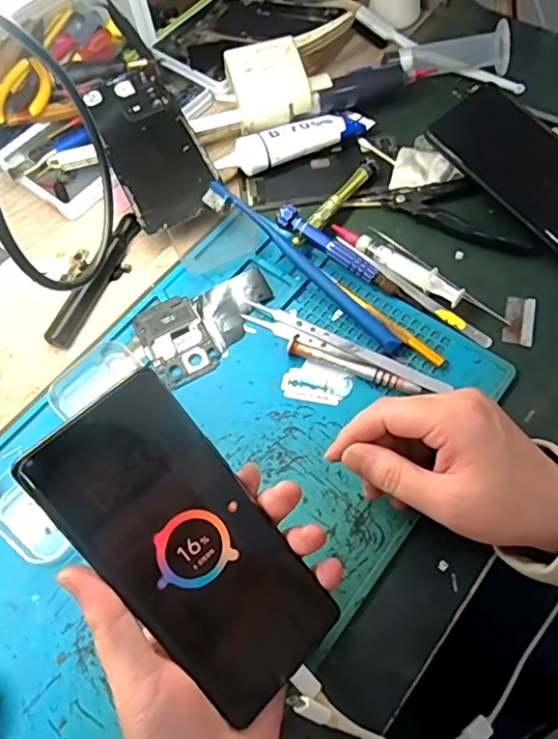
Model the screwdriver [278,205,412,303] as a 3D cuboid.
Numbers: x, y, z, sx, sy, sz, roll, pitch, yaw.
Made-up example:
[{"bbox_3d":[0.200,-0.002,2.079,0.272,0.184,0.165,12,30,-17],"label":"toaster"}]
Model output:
[{"bbox_3d":[0.046,-0.085,0.411,0.111,0.013,0.013,35,70,2],"label":"screwdriver"}]

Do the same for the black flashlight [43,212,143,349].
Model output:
[{"bbox_3d":[-0.139,-0.071,0.431,0.018,0.016,0.121,20,67,12],"label":"black flashlight"}]

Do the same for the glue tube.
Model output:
[{"bbox_3d":[0.014,-0.193,0.472,0.131,0.027,0.034,-27,65,-10],"label":"glue tube"}]

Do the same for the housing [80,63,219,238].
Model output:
[{"bbox_3d":[-0.105,-0.186,0.461,0.071,0.006,0.158,-25,71,-8],"label":"housing"}]

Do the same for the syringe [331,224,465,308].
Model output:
[{"bbox_3d":[0.089,-0.083,0.420,0.112,0.017,0.022,38,72,19],"label":"syringe"}]

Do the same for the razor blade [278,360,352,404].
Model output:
[{"bbox_3d":[0.026,0.009,0.385,0.047,0.004,0.028,11,65,9],"label":"razor blade"}]

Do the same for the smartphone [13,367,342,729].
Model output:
[{"bbox_3d":[-0.040,0.084,0.263,0.072,0.004,0.162,-41,103,-22],"label":"smartphone"}]

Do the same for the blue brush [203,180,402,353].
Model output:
[{"bbox_3d":[0.016,-0.077,0.409,0.182,0.033,0.017,39,72,19],"label":"blue brush"}]

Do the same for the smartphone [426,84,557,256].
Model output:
[{"bbox_3d":[0.202,-0.154,0.433,0.080,0.014,0.162,-40,78,-5],"label":"smartphone"}]

